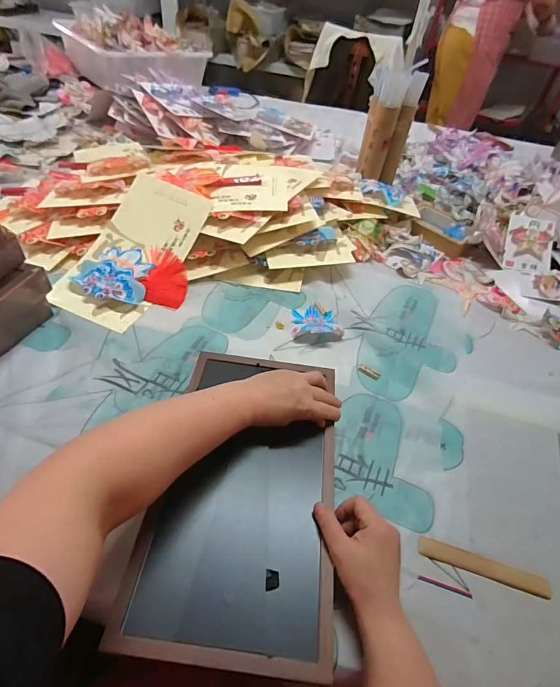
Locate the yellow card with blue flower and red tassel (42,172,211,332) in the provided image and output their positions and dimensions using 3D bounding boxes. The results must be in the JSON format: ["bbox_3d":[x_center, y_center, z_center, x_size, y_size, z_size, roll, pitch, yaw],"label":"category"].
[{"bbox_3d":[-0.258,-0.168,0.715,0.203,0.041,0.322,19,68,4],"label":"yellow card with blue flower and red tassel"}]

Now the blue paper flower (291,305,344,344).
[{"bbox_3d":[0.060,-0.040,0.679,0.084,0.021,0.090,-6,48,-13],"label":"blue paper flower"}]

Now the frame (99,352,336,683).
[{"bbox_3d":[-0.035,0.150,0.444,0.195,0.021,0.342,8,48,0],"label":"frame"}]

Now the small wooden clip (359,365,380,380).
[{"bbox_3d":[0.144,0.046,0.618,0.034,0.007,0.011,30,52,18],"label":"small wooden clip"}]

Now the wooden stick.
[{"bbox_3d":[0.228,0.250,0.431,0.142,0.009,0.025,16,47,8],"label":"wooden stick"}]

